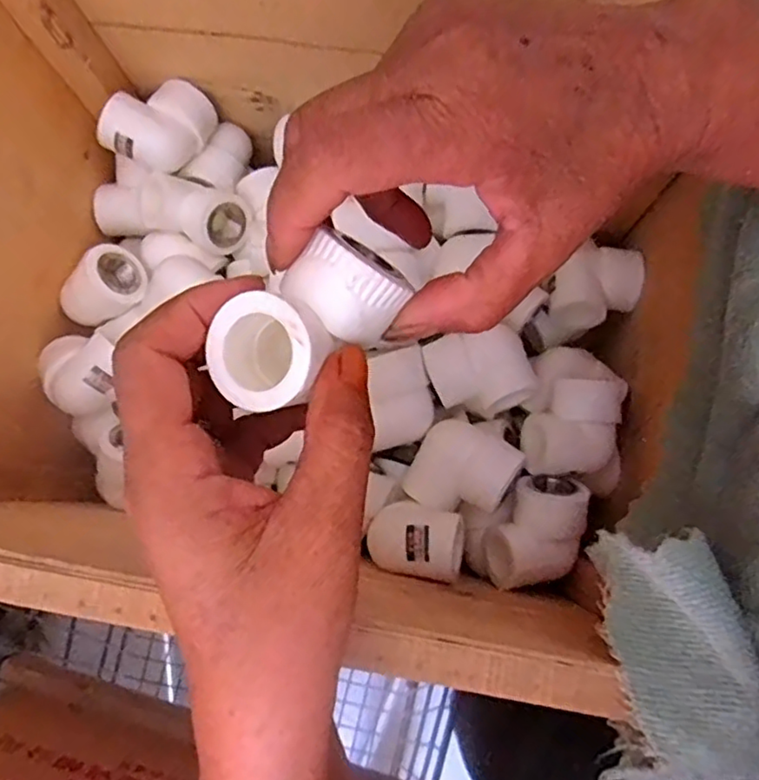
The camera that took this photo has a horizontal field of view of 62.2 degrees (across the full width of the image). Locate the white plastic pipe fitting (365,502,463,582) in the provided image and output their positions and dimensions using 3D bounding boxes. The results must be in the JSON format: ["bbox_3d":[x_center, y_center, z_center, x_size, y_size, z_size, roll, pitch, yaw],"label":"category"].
[{"bbox_3d":[0.020,0.078,0.338,0.049,0.034,0.037,13,75,5],"label":"white plastic pipe fitting"}]

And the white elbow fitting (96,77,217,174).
[{"bbox_3d":[-0.139,-0.167,0.401,0.047,0.038,0.066,41,79,12],"label":"white elbow fitting"}]

